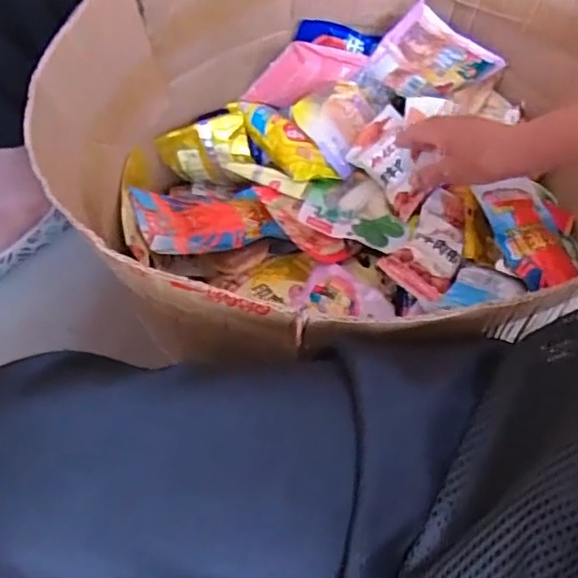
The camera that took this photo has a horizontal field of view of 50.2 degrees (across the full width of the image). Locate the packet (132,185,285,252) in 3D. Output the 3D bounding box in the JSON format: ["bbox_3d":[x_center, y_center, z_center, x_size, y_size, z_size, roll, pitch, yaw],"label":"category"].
[{"bbox_3d":[-0.089,-0.078,0.654,0.146,0.031,0.099,-11,49,-26],"label":"packet"}]

